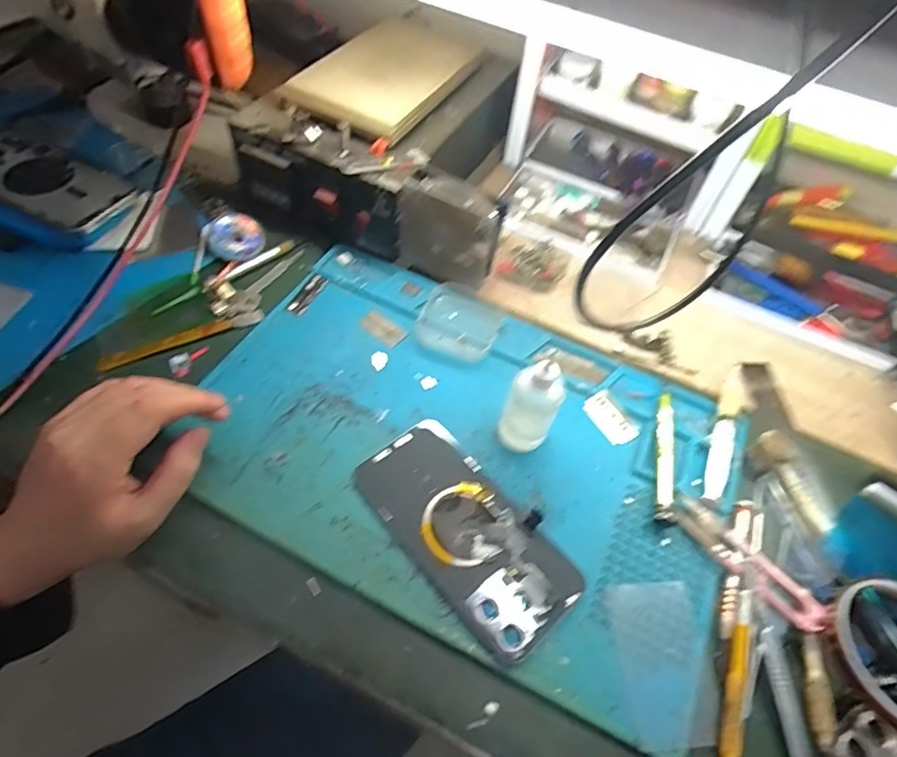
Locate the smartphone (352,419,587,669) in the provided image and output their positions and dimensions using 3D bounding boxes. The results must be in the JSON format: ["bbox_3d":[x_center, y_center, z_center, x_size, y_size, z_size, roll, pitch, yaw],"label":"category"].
[{"bbox_3d":[0.010,0.096,0.344,0.076,0.004,0.155,-36,64,-22],"label":"smartphone"}]

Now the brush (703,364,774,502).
[{"bbox_3d":[0.221,0.034,0.413,0.035,0.025,0.160,33,59,16],"label":"brush"}]

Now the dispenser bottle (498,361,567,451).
[{"bbox_3d":[0.056,0.021,0.357,0.031,0.078,0.030,3,55,-4],"label":"dispenser bottle"}]

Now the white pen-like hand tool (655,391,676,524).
[{"bbox_3d":[0.156,0.054,0.382,0.012,0.012,0.103,12,57,6],"label":"white pen-like hand tool"}]

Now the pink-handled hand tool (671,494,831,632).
[{"bbox_3d":[0.192,0.116,0.342,0.028,0.018,0.100,-36,64,-22],"label":"pink-handled hand tool"}]

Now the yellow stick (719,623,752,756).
[{"bbox_3d":[0.158,0.187,0.295,0.010,0.009,0.095,19,58,11],"label":"yellow stick"}]

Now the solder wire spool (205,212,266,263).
[{"bbox_3d":[-0.189,-0.125,0.473,0.045,0.014,0.045,-24,86,-31],"label":"solder wire spool"}]

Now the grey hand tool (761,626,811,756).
[{"bbox_3d":[0.195,0.196,0.300,0.014,0.005,0.098,3,56,0],"label":"grey hand tool"}]

